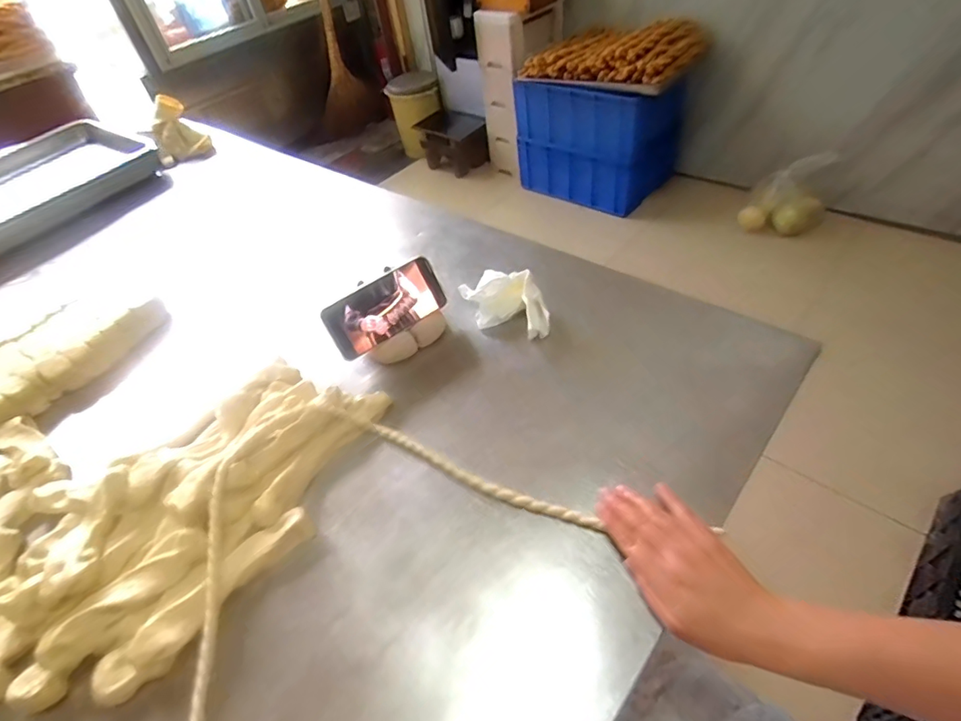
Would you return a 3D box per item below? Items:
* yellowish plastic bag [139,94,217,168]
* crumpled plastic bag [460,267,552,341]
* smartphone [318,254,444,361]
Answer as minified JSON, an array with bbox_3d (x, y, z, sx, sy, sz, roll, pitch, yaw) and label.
[{"bbox_3d":[-0.698,-0.526,1.189,0.123,0.111,0.120,-25,49,-13],"label":"yellowish plastic bag"},{"bbox_3d":[0.035,-0.069,0.668,0.088,0.046,0.115,-20,48,-9],"label":"crumpled plastic bag"},{"bbox_3d":[-0.117,-0.066,0.646,0.149,0.071,0.012,-34,15,-18],"label":"smartphone"}]

